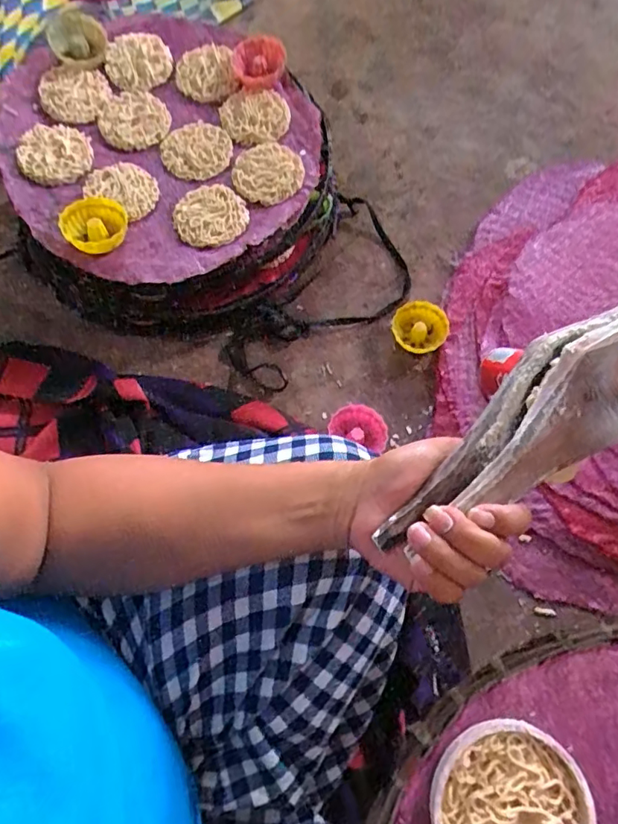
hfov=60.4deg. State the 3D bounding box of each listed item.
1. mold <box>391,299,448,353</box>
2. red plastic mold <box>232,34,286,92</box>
[{"bbox_3d":[0.127,-0.097,0.609,0.060,0.019,0.057,1,72,-2],"label":"mold"},{"bbox_3d":[-0.055,-0.386,0.592,0.060,0.031,0.057,-6,73,-5],"label":"red plastic mold"}]

